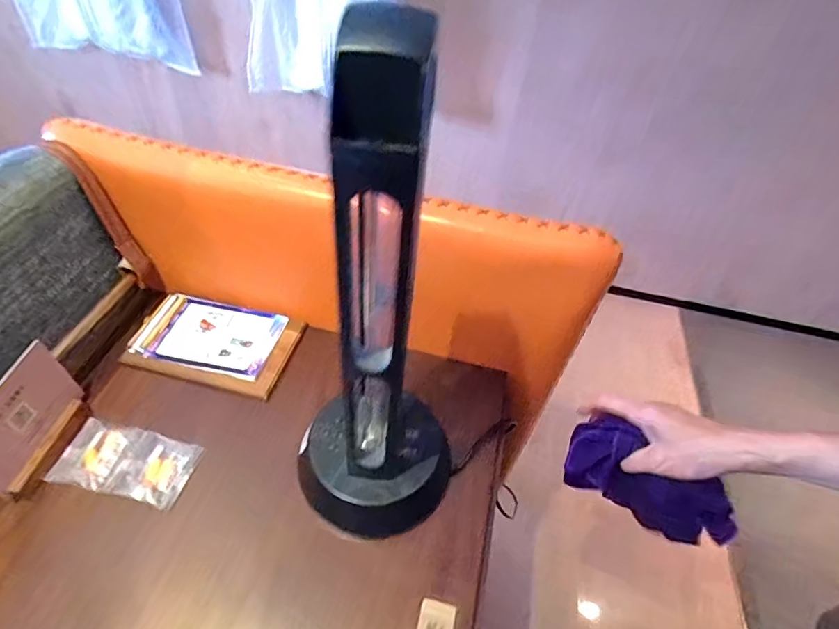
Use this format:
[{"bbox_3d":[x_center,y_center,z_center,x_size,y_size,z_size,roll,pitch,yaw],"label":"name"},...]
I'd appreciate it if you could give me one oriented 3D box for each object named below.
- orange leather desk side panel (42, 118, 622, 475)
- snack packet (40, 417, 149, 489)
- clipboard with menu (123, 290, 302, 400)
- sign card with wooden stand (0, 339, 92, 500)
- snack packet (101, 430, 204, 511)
[{"bbox_3d":[-0.095,-0.036,0.564,0.561,0.248,0.053,14,47,6],"label":"orange leather desk side panel"},{"bbox_3d":[-0.322,0.138,0.482,0.063,0.013,0.065,13,47,5],"label":"snack packet"},{"bbox_3d":[-0.243,0.033,0.584,0.178,0.017,0.114,13,47,5],"label":"clipboard with menu"},{"bbox_3d":[-0.369,0.101,0.457,0.030,0.088,0.119,9,47,1],"label":"sign card with wooden stand"},{"bbox_3d":[-0.258,0.152,0.478,0.065,0.009,0.066,14,47,6],"label":"snack packet"}]

